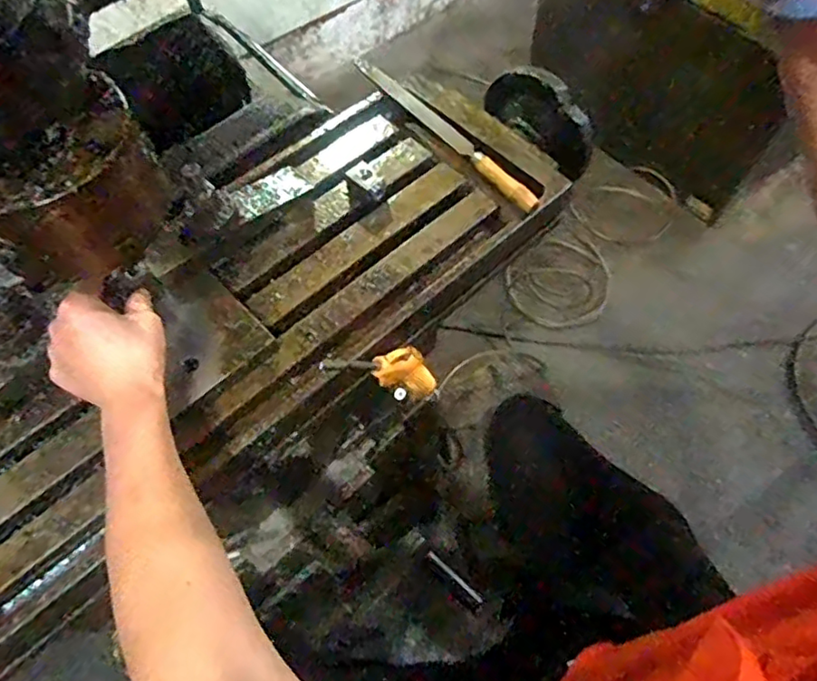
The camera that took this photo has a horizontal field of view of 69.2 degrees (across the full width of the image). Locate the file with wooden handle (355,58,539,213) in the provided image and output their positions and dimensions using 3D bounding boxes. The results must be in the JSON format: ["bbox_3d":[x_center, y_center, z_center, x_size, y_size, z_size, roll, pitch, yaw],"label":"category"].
[{"bbox_3d":[0.033,-0.228,0.627,0.024,0.021,0.283,-35,67,-17],"label":"file with wooden handle"}]

